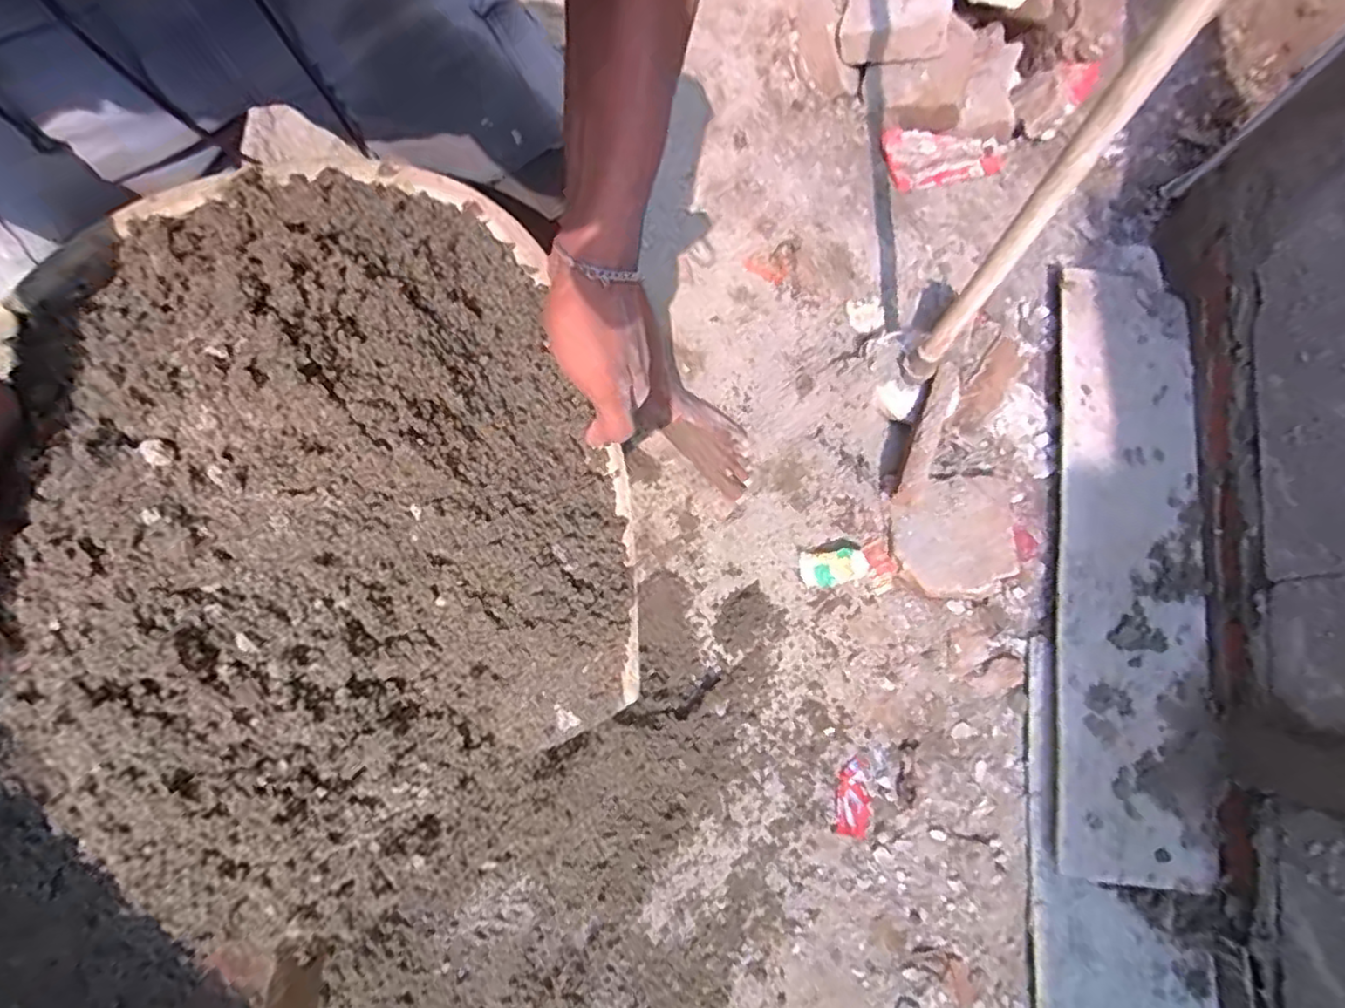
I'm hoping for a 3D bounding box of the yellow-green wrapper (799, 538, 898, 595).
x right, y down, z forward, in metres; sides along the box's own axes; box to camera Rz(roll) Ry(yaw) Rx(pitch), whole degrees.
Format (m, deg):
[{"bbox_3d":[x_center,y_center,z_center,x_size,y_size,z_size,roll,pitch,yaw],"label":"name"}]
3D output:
[{"bbox_3d":[0.285,0.110,1.109,0.145,0.030,0.078,-10,77,-1],"label":"yellow-green wrapper"}]

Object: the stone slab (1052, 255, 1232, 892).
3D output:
[{"bbox_3d":[0.742,0.040,1.115,0.223,0.055,1.062,7,76,1],"label":"stone slab"}]

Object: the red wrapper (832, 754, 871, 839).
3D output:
[{"bbox_3d":[0.283,0.455,1.063,0.053,0.004,0.117,9,77,3],"label":"red wrapper"}]

